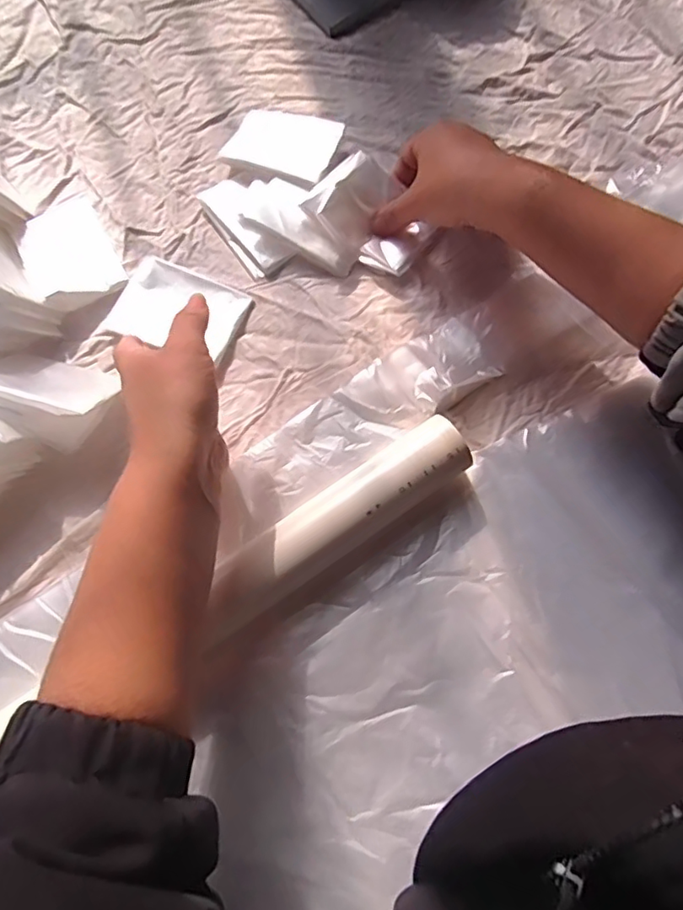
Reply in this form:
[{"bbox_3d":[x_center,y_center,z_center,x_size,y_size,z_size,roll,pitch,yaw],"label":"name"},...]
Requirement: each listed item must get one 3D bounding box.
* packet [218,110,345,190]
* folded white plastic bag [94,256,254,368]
[{"bbox_3d":[-0.046,-0.247,0.443,0.084,0.017,0.070,23,76,8],"label":"packet"},{"bbox_3d":[-0.120,-0.106,0.408,0.093,0.012,0.064,22,76,8],"label":"folded white plastic bag"}]

